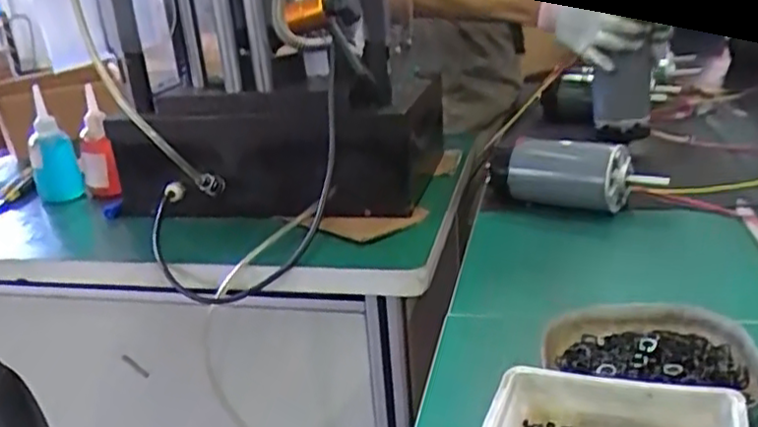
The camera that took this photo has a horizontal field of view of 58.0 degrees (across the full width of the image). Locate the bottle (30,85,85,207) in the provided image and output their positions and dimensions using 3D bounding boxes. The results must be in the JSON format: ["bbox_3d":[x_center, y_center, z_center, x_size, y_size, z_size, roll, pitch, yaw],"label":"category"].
[{"bbox_3d":[-0.476,-0.096,0.989,0.065,0.178,0.041,-10,23,-16],"label":"bottle"}]

